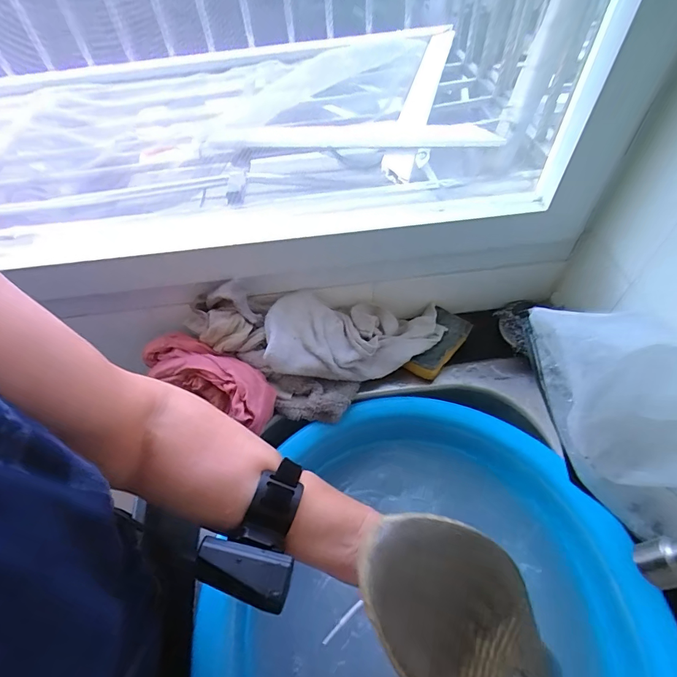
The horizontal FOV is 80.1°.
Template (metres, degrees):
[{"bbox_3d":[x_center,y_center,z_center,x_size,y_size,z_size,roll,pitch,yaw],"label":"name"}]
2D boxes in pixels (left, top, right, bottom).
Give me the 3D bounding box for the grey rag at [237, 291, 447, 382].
[{"bbox_3d":[0.014,-0.001,0.533,0.245,0.057,0.097,-2,52,-17],"label":"grey rag"}]

